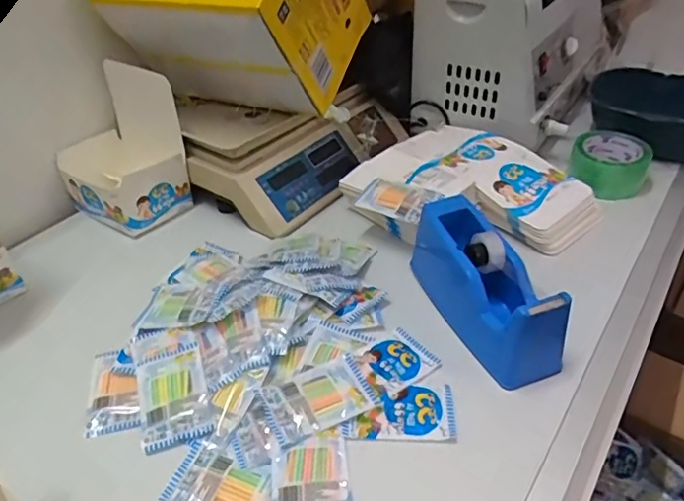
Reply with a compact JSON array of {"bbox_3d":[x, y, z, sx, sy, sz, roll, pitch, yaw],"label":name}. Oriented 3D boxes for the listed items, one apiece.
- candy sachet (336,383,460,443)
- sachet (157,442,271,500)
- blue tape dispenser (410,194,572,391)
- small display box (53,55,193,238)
[{"bbox_3d":[0.052,0.147,0.508,0.099,0.009,0.059,0,39,3],"label":"candy sachet"},{"bbox_3d":[-0.095,0.195,0.453,0.093,0.010,0.062,11,40,16],"label":"sachet"},{"bbox_3d":[0.147,0.039,0.574,0.068,0.104,0.193,-14,40,-14],"label":"blue tape dispenser"},{"bbox_3d":[-0.303,-0.138,0.749,0.152,0.176,0.121,22,44,27],"label":"small display box"}]

